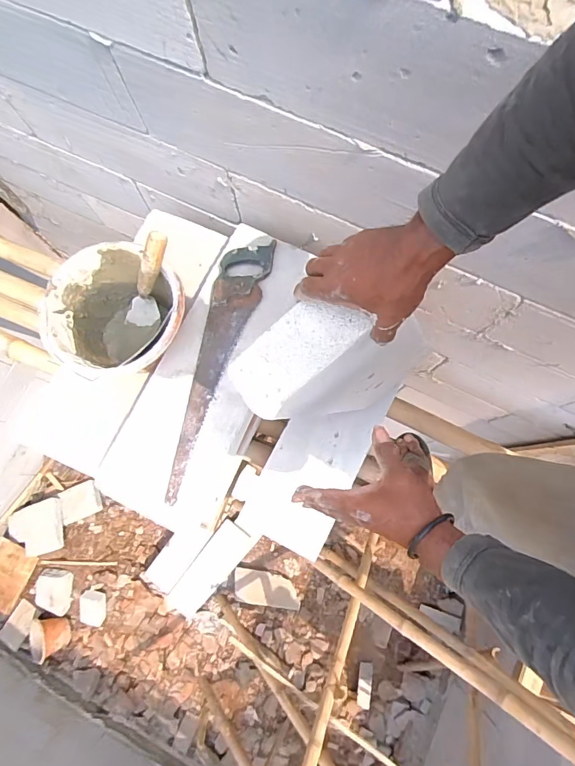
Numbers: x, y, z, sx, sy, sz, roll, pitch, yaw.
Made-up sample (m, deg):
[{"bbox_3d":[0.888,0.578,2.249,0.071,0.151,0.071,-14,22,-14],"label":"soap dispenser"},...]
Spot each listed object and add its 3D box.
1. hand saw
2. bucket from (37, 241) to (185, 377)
[{"bbox_3d":[-0.143,-0.039,0.819,0.095,0.032,0.530,17,78,5],"label":"hand saw"},{"bbox_3d":[-0.311,-0.118,0.834,0.247,0.166,0.241,0,77,1],"label":"bucket"}]

